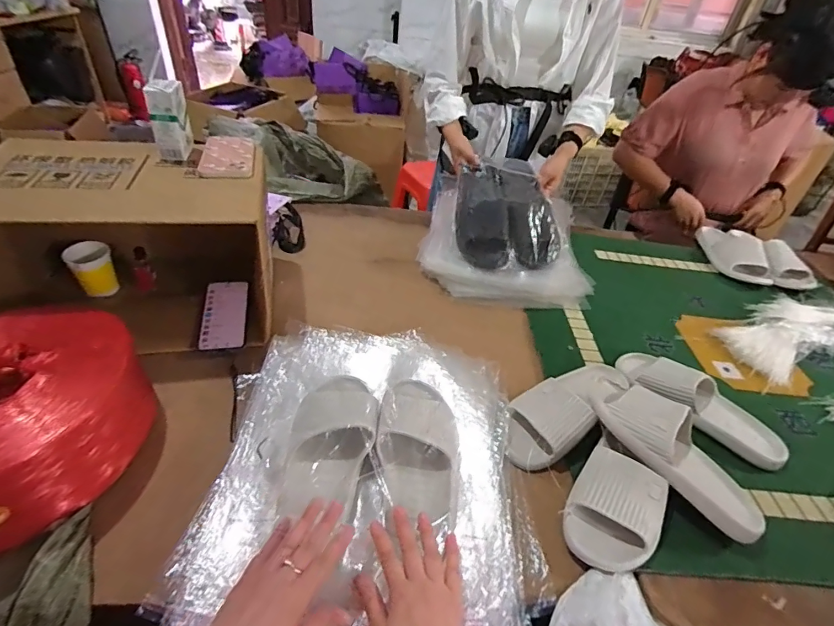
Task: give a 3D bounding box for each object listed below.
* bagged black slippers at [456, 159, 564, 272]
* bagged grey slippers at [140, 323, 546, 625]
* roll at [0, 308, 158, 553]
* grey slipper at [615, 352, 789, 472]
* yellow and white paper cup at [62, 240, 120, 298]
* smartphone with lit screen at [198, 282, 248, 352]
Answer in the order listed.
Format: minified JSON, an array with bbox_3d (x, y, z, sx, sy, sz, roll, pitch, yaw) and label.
[{"bbox_3d":[0.215,-0.231,1.026,0.241,0.075,0.289,1,79,3],"label":"bagged black slippers"},{"bbox_3d":[-0.060,0.190,0.584,0.404,0.083,0.473,3,40,-4],"label":"bagged grey slippers"},{"bbox_3d":[-0.468,0.118,0.519,0.234,0.130,0.250,4,40,-3],"label":"roll"},{"bbox_3d":[0.473,0.148,0.732,0.262,0.073,0.101,28,44,24],"label":"grey slipper"},{"bbox_3d":[-0.557,-0.074,0.749,0.065,0.088,0.074,-23,48,-31],"label":"yellow and white paper cup"},{"bbox_3d":[-0.335,-0.001,0.762,0.070,0.011,0.159,1,46,-16],"label":"smartphone with lit screen"}]

